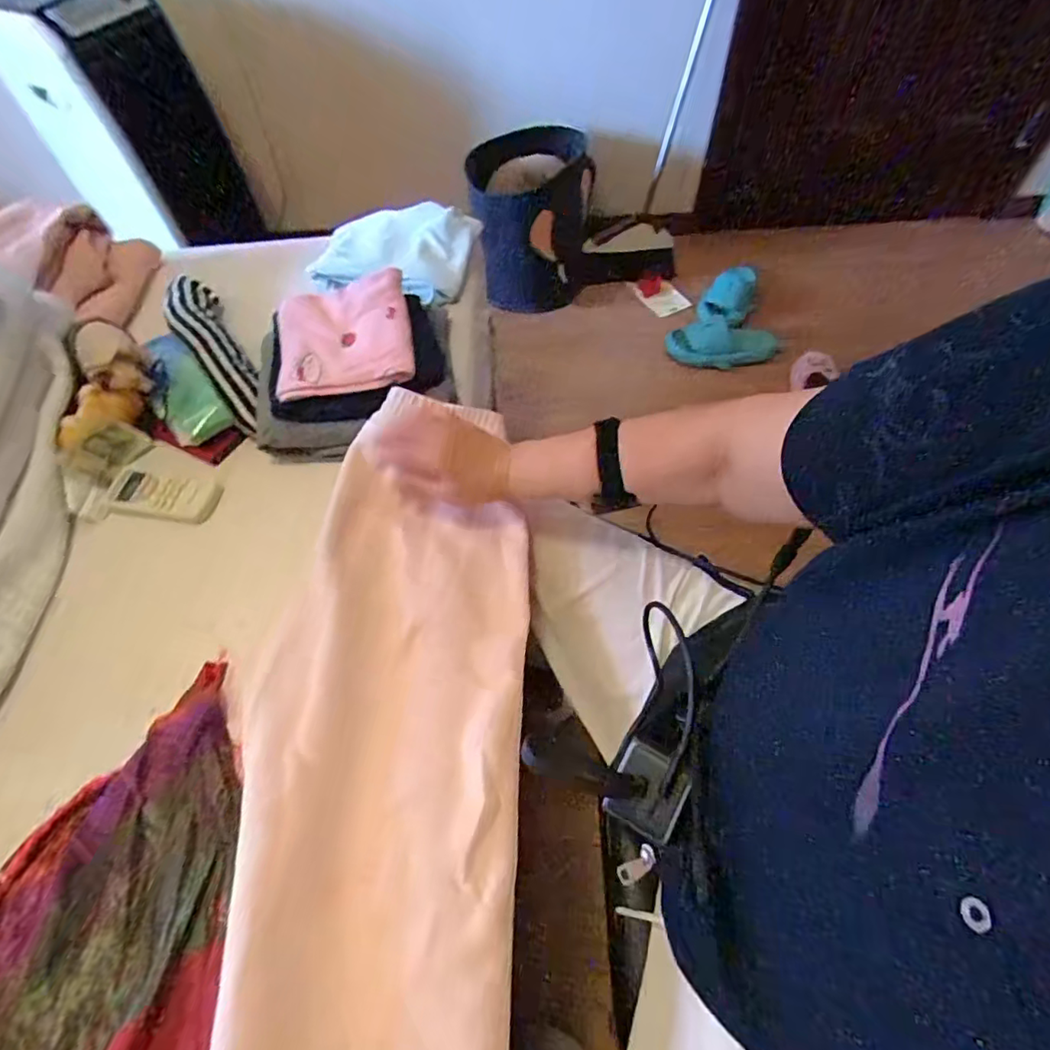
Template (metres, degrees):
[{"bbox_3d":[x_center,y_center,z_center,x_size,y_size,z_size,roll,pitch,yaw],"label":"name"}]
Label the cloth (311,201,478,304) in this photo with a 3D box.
[{"bbox_3d":[-0.202,-0.412,0.837,0.234,0.047,0.188,8,59,7],"label":"cloth"}]

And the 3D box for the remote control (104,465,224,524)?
[{"bbox_3d":[-0.413,-0.035,0.633,0.121,0.020,0.058,13,59,10],"label":"remote control"}]

